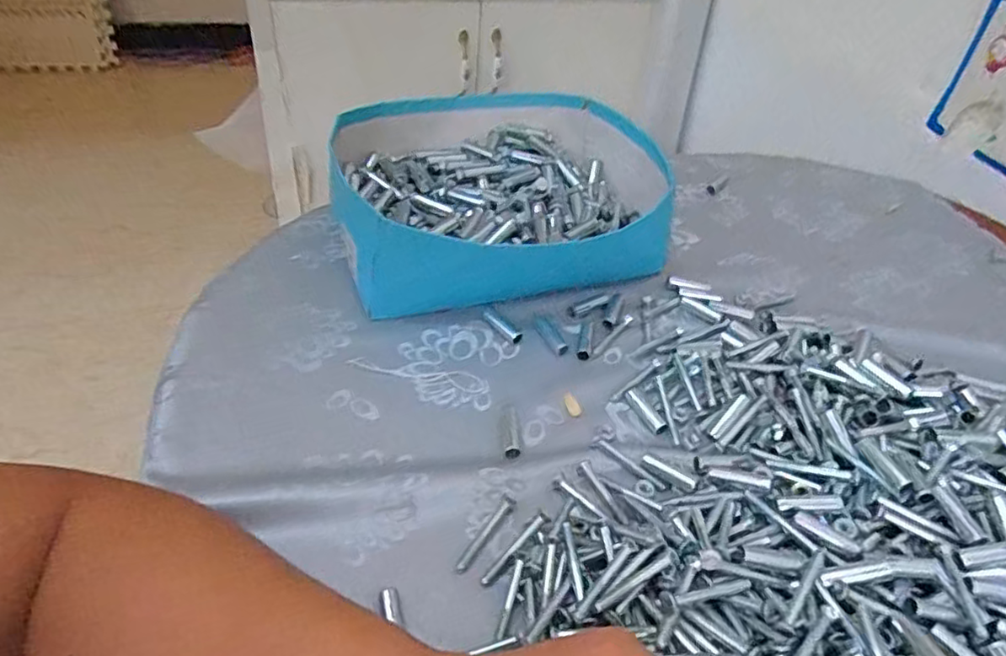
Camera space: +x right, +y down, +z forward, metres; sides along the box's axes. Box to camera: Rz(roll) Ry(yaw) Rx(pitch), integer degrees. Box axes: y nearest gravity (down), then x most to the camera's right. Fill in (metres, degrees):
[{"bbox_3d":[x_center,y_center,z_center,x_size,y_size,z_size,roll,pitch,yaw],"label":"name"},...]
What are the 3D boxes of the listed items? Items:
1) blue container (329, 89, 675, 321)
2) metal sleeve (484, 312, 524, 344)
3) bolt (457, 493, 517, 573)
[{"bbox_3d":[0.004,-0.124,0.598,0.311,0.090,0.246,-11,44,-17],"label":"blue container"},{"bbox_3d":[0.000,-0.001,0.524,0.011,0.006,0.041,-29,52,-33],"label":"metal sleeve"},{"bbox_3d":[-0.009,0.125,0.387,0.010,0.005,0.057,24,45,20],"label":"bolt"}]

